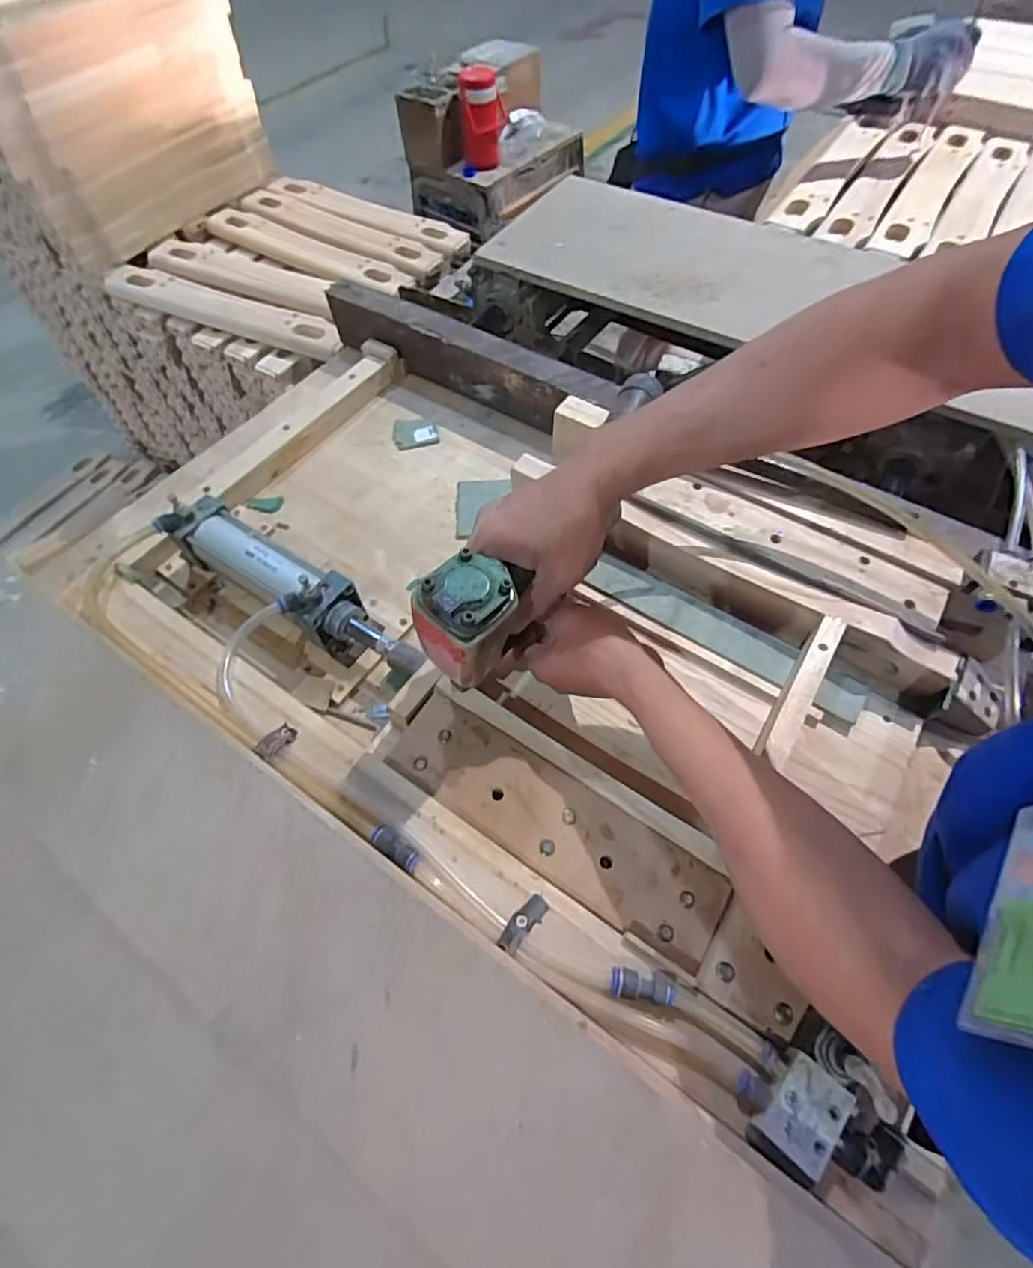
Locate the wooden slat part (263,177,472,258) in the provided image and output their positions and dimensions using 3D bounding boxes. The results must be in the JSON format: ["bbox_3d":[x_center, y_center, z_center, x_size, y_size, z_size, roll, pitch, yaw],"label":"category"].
[{"bbox_3d":[-0.313,-0.851,1.148,0.492,0.023,0.072,27,67,14],"label":"wooden slat part"}]

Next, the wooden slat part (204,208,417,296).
[{"bbox_3d":[-0.399,-0.724,1.070,0.477,0.018,0.083,30,69,16],"label":"wooden slat part"}]

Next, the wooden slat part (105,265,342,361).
[{"bbox_3d":[-0.506,-0.564,0.979,0.498,0.027,0.079,21,70,10],"label":"wooden slat part"}]

